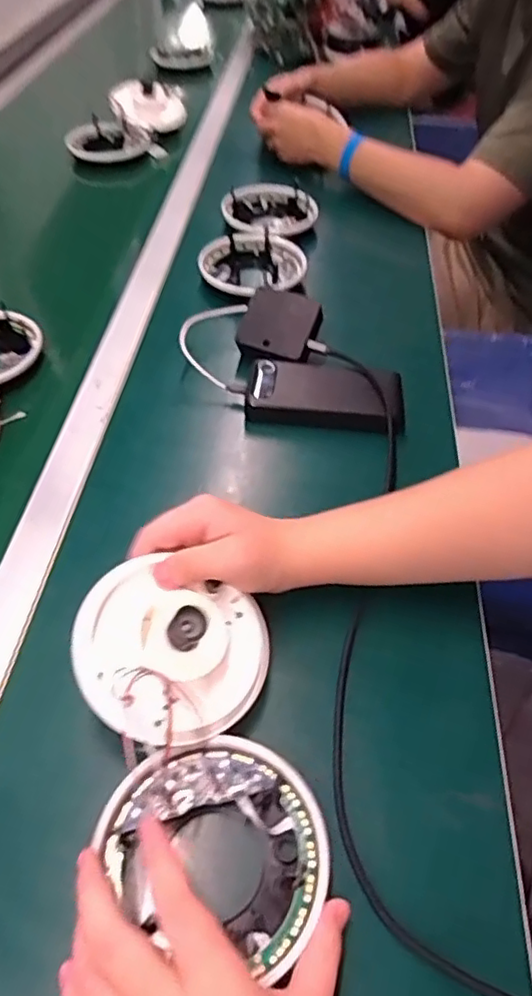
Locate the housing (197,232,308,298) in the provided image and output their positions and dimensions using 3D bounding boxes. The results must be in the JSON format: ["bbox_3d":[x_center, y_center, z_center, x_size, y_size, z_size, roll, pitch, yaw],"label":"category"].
[{"bbox_3d":[-0.019,-0.300,0.807,0.136,0.025,0.151,9,51,0],"label":"housing"}]

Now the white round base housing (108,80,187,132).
[{"bbox_3d":[-0.212,-0.704,1.109,0.134,0.083,0.050,-7,17,-7],"label":"white round base housing"}]

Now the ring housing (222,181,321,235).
[{"bbox_3d":[0.003,-0.417,0.905,0.135,0.034,0.145,3,51,-4],"label":"ring housing"}]

